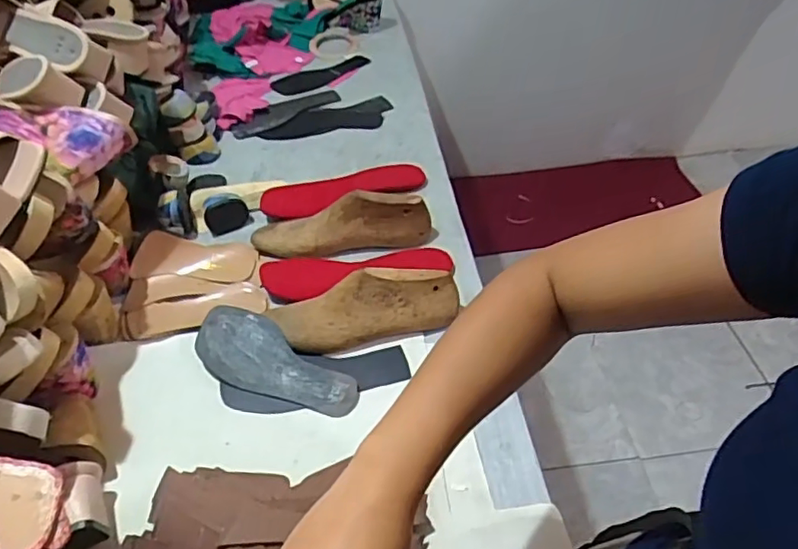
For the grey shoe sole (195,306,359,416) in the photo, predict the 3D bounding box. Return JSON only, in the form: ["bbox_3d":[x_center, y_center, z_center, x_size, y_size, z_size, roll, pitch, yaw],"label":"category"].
[{"bbox_3d":[-0.138,0.097,0.659,0.199,0.033,0.075,18,49,20],"label":"grey shoe sole"}]

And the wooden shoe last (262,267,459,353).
[{"bbox_3d":[-0.041,0.036,0.680,0.220,0.071,0.064,-8,45,-3],"label":"wooden shoe last"}]

